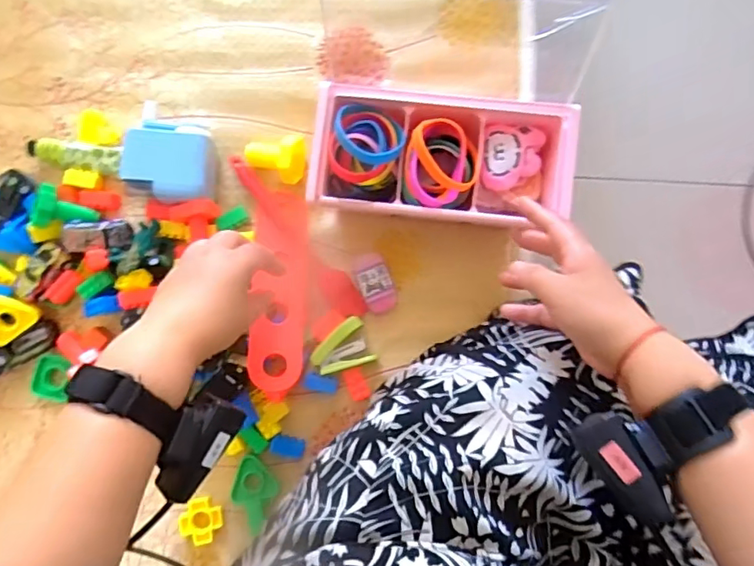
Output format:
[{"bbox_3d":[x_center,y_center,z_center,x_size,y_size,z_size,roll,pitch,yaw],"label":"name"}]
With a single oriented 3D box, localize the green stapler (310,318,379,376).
[{"bbox_3d":[-0.036,0.064,0.527,0.058,0.022,0.044,-24,86,0],"label":"green stapler"}]

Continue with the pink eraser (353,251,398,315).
[{"bbox_3d":[-0.001,0.000,0.540,0.032,0.010,0.061,-20,86,1],"label":"pink eraser"}]

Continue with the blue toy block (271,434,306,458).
[{"bbox_3d":[-0.088,0.162,0.539,0.032,0.009,0.019,15,87,3],"label":"blue toy block"}]

